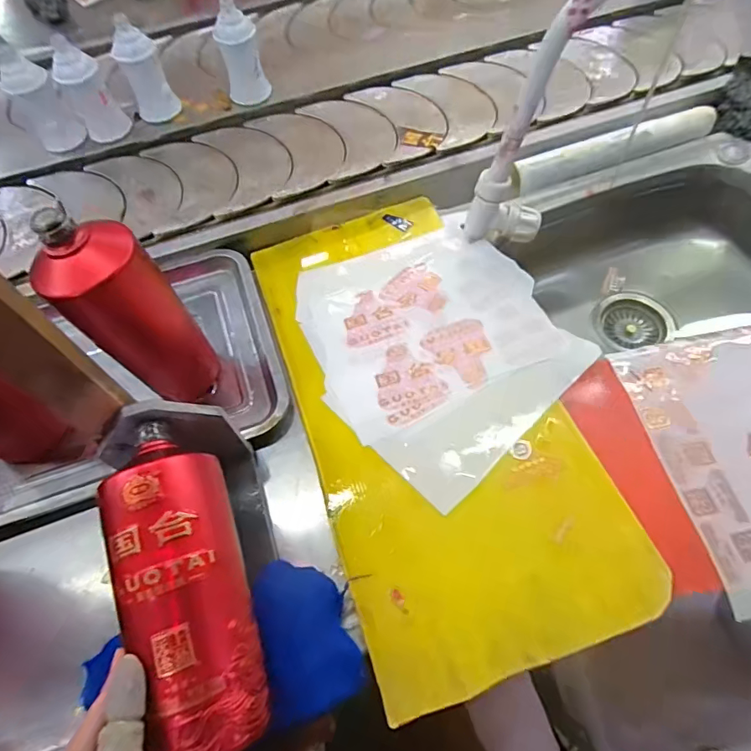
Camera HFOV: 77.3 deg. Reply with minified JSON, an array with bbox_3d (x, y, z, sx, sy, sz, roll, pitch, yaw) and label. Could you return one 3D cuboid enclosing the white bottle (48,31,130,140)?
[{"bbox_3d":[-0.398,-0.391,0.657,0.060,0.117,0.050,-33,65,-13],"label":"white bottle"}]

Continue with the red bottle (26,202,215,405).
[{"bbox_3d":[-0.208,-0.048,0.415,0.066,0.197,0.078,40,71,22],"label":"red bottle"}]

